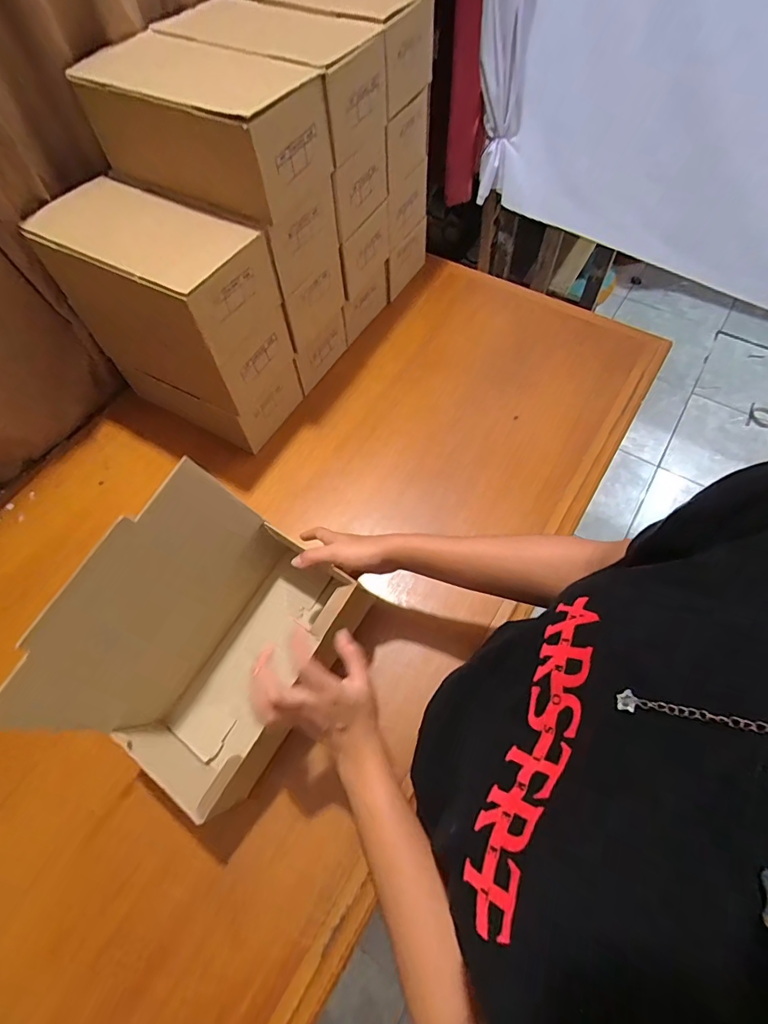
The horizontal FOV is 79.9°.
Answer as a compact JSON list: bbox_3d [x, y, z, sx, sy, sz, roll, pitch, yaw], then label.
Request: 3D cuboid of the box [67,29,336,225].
[{"bbox_3d":[-0.212,-0.471,0.558,0.277,0.112,0.137,25,65,15],"label":"box"}]

